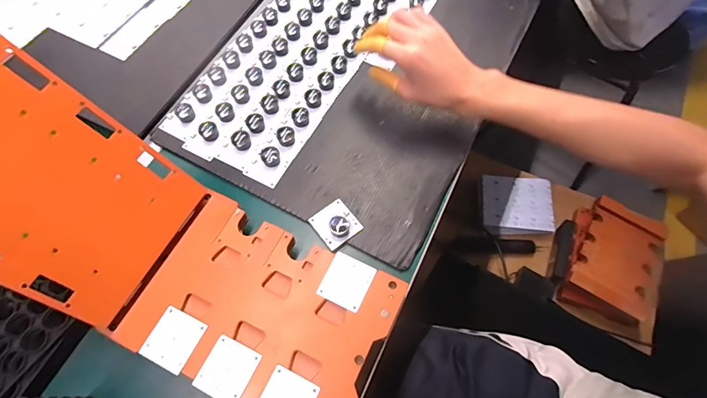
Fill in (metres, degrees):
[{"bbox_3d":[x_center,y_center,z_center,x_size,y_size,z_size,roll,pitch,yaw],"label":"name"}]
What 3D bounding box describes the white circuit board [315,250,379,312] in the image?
[{"bbox_3d":[-0.006,0.081,0.390,0.045,0.004,0.048,24,66,12],"label":"white circuit board"}]

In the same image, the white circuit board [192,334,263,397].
[{"bbox_3d":[-0.113,0.153,0.356,0.045,0.004,0.048,23,66,11],"label":"white circuit board"}]

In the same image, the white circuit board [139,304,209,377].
[{"bbox_3d":[-0.167,0.130,0.366,0.044,0.004,0.048,23,66,11],"label":"white circuit board"}]

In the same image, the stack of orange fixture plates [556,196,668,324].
[{"bbox_3d":[0.618,0.143,0.942,0.209,0.083,0.266,22,66,10],"label":"stack of orange fixture plates"}]

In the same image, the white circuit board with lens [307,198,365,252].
[{"bbox_3d":[-0.020,0.026,0.446,0.045,0.016,0.048,-36,69,-16],"label":"white circuit board with lens"}]

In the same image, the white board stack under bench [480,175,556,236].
[{"bbox_3d":[0.422,0.012,1.022,0.184,0.028,0.154,0,63,0],"label":"white board stack under bench"}]

